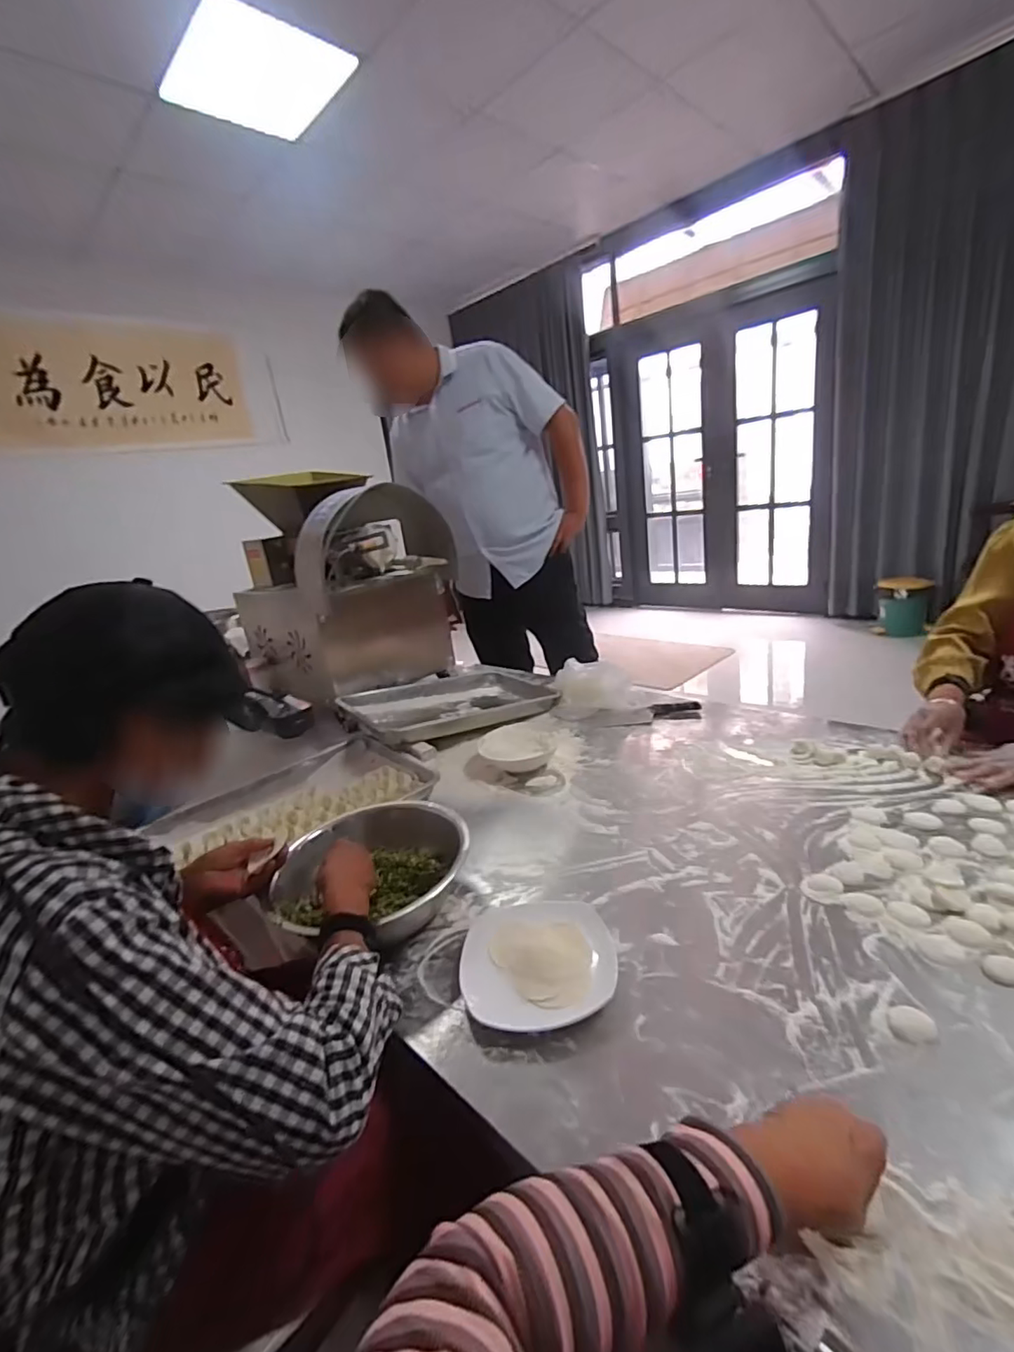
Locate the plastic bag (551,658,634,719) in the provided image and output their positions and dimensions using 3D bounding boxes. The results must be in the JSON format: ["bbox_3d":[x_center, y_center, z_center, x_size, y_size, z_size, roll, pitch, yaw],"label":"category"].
[{"bbox_3d":[0.214,0.021,1.410,0.188,0.084,0.160,-7,19,0],"label":"plastic bag"}]

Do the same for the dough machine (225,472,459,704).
[{"bbox_3d":[-0.461,-0.268,1.556,0.523,0.539,0.416,10,26,43],"label":"dough machine"}]

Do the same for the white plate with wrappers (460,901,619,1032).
[{"bbox_3d":[0.035,0.328,0.678,0.175,0.031,0.180,-8,19,-3],"label":"white plate with wrappers"}]

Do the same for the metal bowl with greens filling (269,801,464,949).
[{"bbox_3d":[-0.185,0.280,0.801,0.251,0.085,0.231,-6,19,2],"label":"metal bowl with greens filling"}]

